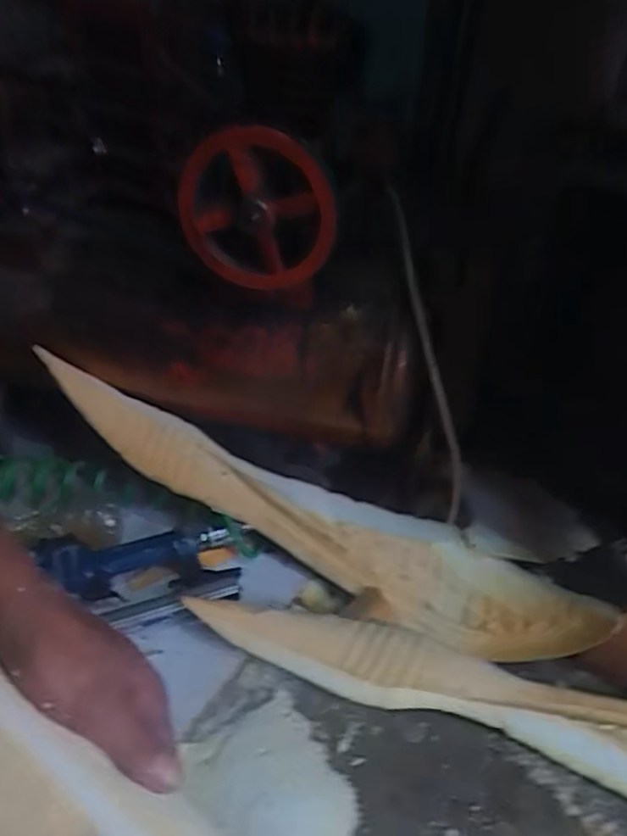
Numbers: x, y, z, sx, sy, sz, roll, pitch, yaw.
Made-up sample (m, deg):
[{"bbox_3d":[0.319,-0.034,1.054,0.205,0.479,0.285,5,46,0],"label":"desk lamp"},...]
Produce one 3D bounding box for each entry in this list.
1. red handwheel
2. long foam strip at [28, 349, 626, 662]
[{"bbox_3d":[-0.055,-0.193,0.610,0.152,0.145,0.038,8,38,6],"label":"red handwheel"},{"bbox_3d":[-0.010,0.092,0.732,0.656,0.123,0.110,25,40,4],"label":"long foam strip"}]

